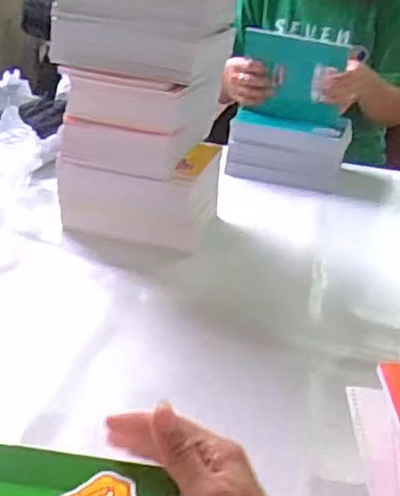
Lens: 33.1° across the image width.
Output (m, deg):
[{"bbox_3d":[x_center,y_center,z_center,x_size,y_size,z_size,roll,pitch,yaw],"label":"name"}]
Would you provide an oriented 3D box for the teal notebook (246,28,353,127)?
[{"bbox_3d":[0.167,-0.303,1.206,0.183,0.144,0.010,16,24,20],"label":"teal notebook"}]

